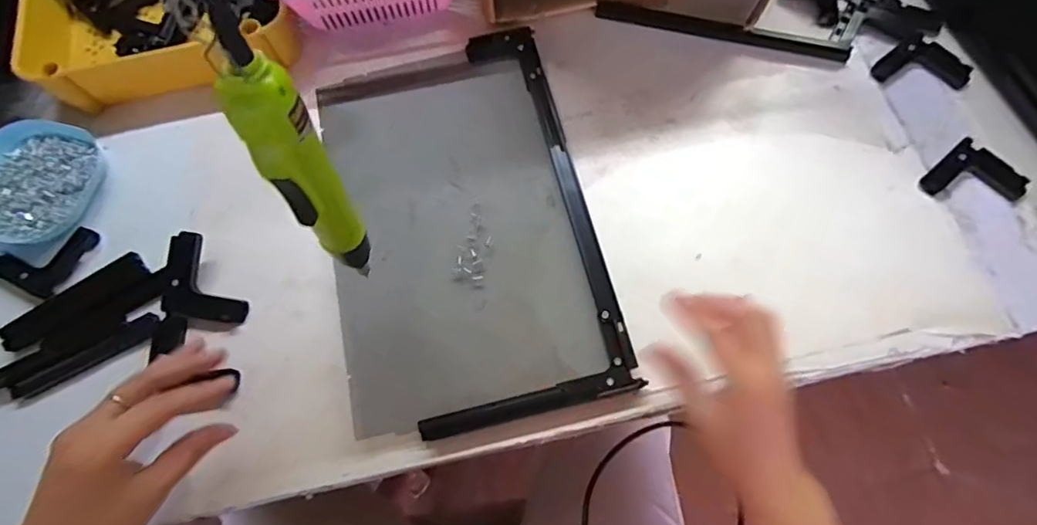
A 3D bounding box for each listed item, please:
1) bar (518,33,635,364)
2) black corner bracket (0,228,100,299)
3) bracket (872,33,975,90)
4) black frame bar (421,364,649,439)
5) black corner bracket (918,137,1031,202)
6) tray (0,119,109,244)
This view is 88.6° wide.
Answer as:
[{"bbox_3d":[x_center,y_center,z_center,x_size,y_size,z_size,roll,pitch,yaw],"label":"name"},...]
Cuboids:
[{"bbox_3d":[0.051,-0.075,0.524,0.023,0.007,0.361,-14,68,-2],"label":"bar"},{"bbox_3d":[-0.458,-0.009,0.514,0.079,0.008,0.072,21,71,9],"label":"black corner bracket"},{"bbox_3d":[0.432,-0.217,0.571,0.096,0.016,0.053,7,69,4],"label":"bracket"},{"bbox_3d":[0.011,0.119,0.450,0.188,0.012,0.021,-14,68,-2],"label":"black frame bar"},{"bbox_3d":[0.443,-0.091,0.519,0.095,0.014,0.055,4,69,5],"label":"black corner bracket"},{"bbox_3d":[-0.488,-0.085,0.530,0.119,0.024,0.132,13,70,6],"label":"tray"}]

